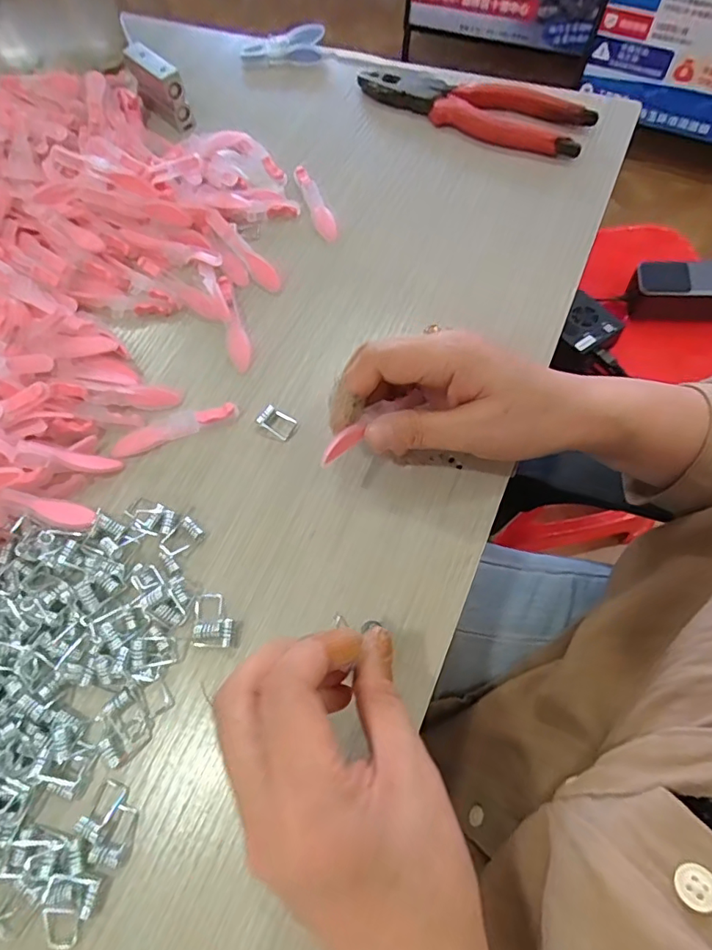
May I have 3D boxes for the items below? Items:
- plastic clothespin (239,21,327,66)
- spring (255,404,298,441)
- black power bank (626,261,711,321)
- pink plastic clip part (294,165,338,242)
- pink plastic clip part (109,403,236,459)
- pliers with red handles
[{"bbox_3d":[-0.064,-0.373,0.453,0.072,0.015,0.032,-4,66,-2],"label":"plastic clothespin"},{"bbox_3d":[-0.048,-0.032,0.313,0.021,0.007,0.015,27,69,11],"label":"spring"},{"bbox_3d":[0.412,-0.227,0.646,0.135,0.053,0.049,5,66,6],"label":"black power bank"},{"bbox_3d":[-0.030,-0.207,0.392,0.015,0.010,0.074,-18,68,-8],"label":"pink plastic clip part"},{"bbox_3d":[-0.110,-0.029,0.316,0.077,0.008,0.016,-18,67,-8],"label":"pink plastic clip part"},{"bbox_3d":[0.091,-0.294,0.416,0.188,0.020,0.053,26,69,11],"label":"pliers with red handles"}]

